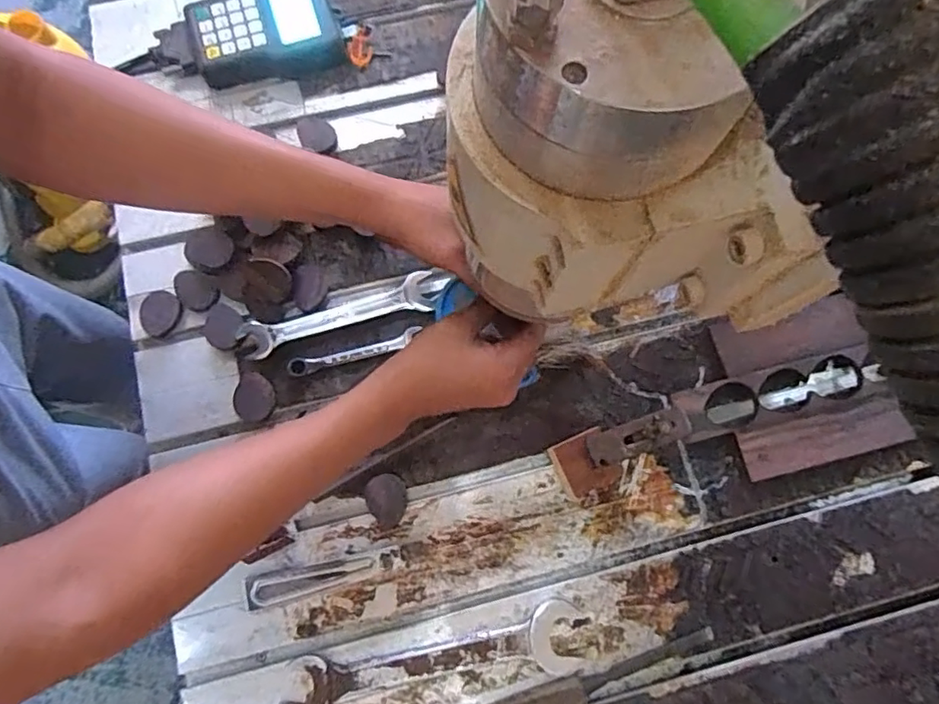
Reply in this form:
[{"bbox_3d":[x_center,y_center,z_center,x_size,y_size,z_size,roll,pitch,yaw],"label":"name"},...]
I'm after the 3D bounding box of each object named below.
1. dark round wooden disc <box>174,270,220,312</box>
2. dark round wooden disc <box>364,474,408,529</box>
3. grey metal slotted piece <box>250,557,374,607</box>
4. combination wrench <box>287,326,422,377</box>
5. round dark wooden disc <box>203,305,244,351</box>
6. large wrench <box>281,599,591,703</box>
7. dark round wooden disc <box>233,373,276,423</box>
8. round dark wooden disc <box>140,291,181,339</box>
[{"bbox_3d":[-0.261,-0.058,0.577,0.032,0.006,0.046,-41,81,-10],"label":"dark round wooden disc"},{"bbox_3d":[-0.073,0.133,0.540,0.036,0.004,0.045,-20,78,-6],"label":"dark round wooden disc"},{"bbox_3d":[-0.135,0.199,0.521,0.102,0.012,0.025,-11,77,-3],"label":"grey metal slotted piece"},{"bbox_3d":[-0.108,0.000,0.567,0.125,0.007,0.018,-16,77,-5],"label":"combination wrench"},{"bbox_3d":[-0.235,-0.023,0.576,0.035,0.006,0.042,2,77,-1],"label":"round dark wooden disc"},{"bbox_3d":[-0.027,0.262,0.511,0.254,0.010,0.054,-9,77,-3],"label":"large wrench"},{"bbox_3d":[-0.197,0.041,0.551,0.036,0.005,0.044,-33,79,-8],"label":"dark round wooden disc"},{"bbox_3d":[-0.292,-0.035,0.570,0.037,0.007,0.043,11,77,2],"label":"round dark wooden disc"}]

